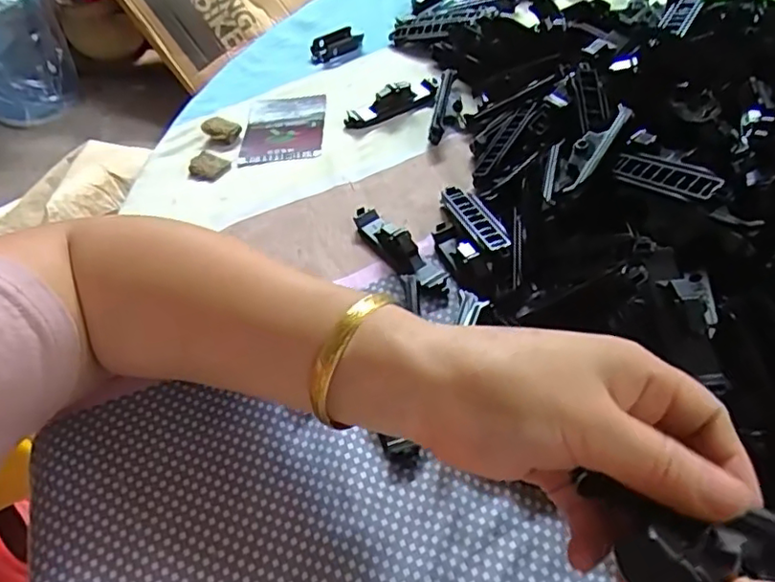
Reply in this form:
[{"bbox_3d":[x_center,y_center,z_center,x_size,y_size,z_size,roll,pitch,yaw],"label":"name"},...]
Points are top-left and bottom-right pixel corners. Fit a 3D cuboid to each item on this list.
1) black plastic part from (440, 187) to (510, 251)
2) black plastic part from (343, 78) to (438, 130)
[{"bbox_3d":[0.055,-0.045,0.372,0.017,0.009,0.073,-19,40,-11],"label":"black plastic part"},{"bbox_3d":[0.004,-0.143,0.458,0.080,0.015,0.021,-26,54,-16],"label":"black plastic part"}]

